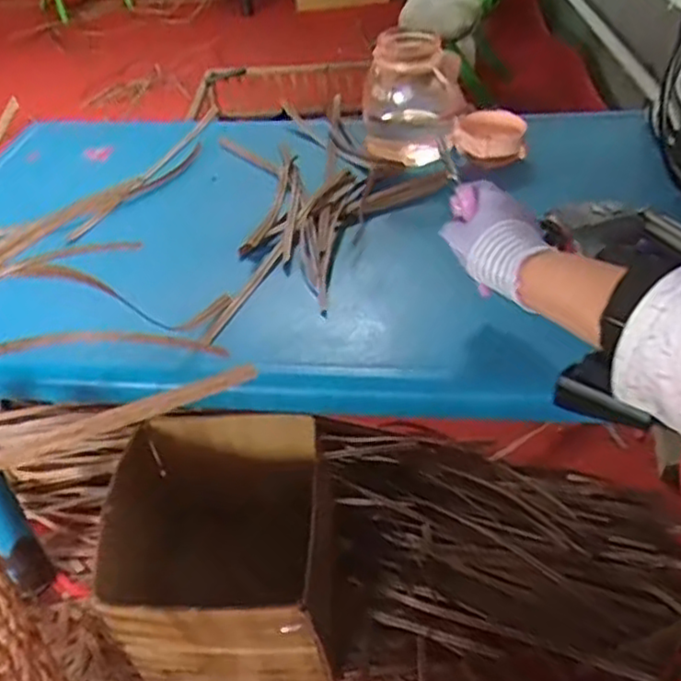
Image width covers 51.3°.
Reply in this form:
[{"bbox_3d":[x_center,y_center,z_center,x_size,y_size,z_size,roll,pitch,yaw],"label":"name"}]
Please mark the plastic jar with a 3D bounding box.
[{"bbox_3d":[0.086,-0.287,0.842,0.117,0.129,0.095,1,41,6],"label":"plastic jar"}]

